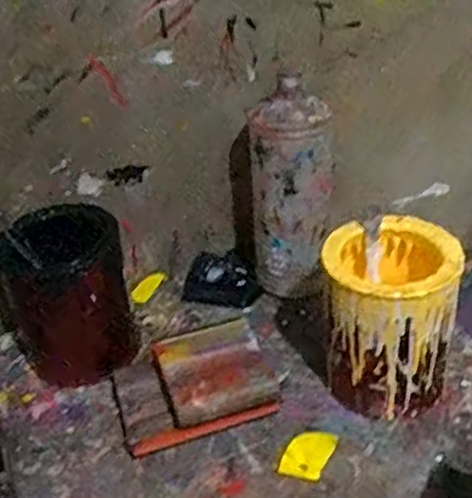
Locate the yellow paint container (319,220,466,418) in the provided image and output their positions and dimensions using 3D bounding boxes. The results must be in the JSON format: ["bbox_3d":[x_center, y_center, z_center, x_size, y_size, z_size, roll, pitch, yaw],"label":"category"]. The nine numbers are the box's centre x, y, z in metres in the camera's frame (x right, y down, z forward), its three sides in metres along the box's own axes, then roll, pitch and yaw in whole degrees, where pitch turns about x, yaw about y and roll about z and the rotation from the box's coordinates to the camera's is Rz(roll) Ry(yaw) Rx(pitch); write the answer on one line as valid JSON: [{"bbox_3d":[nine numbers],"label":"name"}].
[{"bbox_3d":[0.129,0.059,0.604,0.109,0.133,0.108,5,37,14],"label":"yellow paint container"}]

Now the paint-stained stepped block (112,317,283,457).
[{"bbox_3d":[-0.039,0.118,0.616,0.136,0.052,0.092,-14,37,-11],"label":"paint-stained stepped block"}]

